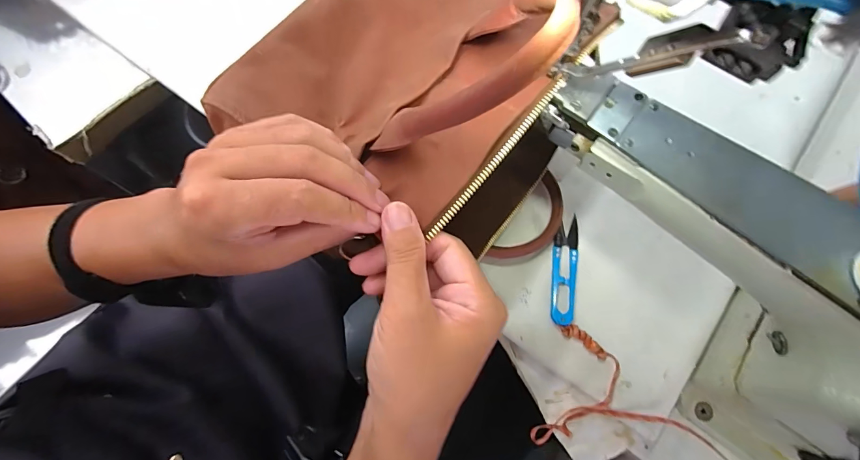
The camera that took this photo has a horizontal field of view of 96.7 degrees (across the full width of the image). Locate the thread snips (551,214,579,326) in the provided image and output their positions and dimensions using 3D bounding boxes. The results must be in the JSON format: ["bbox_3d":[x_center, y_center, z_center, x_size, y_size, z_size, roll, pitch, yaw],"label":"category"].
[{"bbox_3d":[0.120,0.034,0.342,0.021,0.008,0.099,12,71,4],"label":"thread snips"}]

